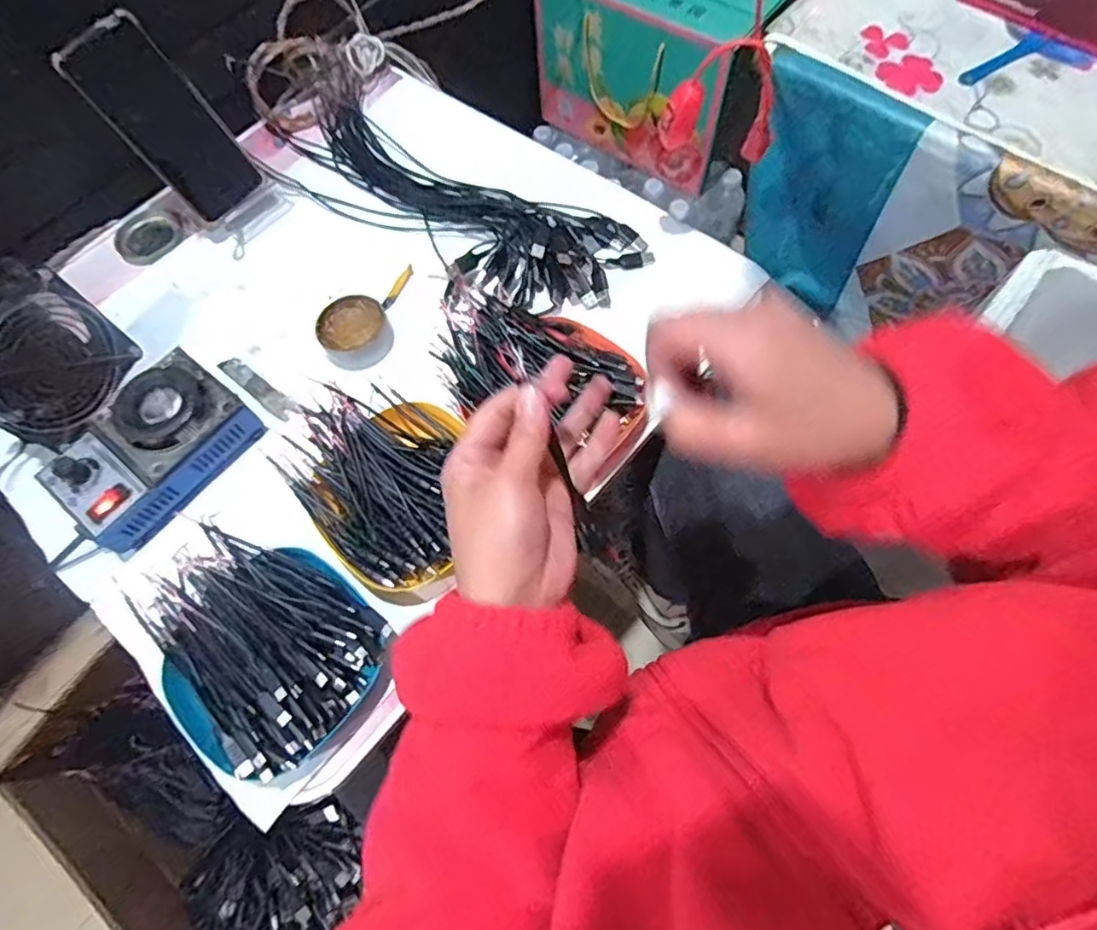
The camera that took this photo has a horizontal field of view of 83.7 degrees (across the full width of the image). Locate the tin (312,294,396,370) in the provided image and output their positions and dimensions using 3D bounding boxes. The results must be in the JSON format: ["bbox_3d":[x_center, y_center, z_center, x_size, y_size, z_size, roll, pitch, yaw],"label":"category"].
[{"bbox_3d":[-0.177,-0.123,0.565,0.063,0.026,0.066,-1,67,2],"label":"tin"}]

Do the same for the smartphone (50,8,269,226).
[{"bbox_3d":[-0.358,-0.321,0.581,0.079,0.169,0.008,-45,45,-9],"label":"smartphone"}]

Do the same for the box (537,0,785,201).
[{"bbox_3d":[0.154,-0.620,0.945,0.321,0.236,0.160,38,74,17],"label":"box"}]

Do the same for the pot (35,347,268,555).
[{"bbox_3d":[-0.325,-0.014,0.502,0.097,0.066,0.148,38,74,17],"label":"pot"}]

